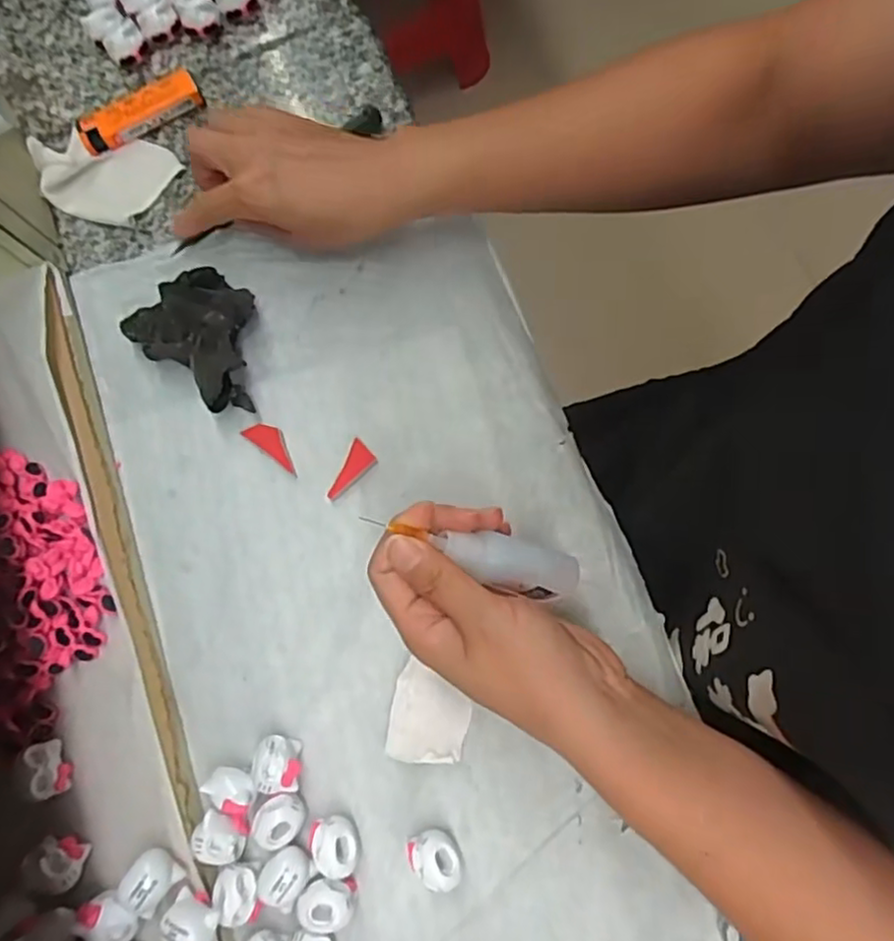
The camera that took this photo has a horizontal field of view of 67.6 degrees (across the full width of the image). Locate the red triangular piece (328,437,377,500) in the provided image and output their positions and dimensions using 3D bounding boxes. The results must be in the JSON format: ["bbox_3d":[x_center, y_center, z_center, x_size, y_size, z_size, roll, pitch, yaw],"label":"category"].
[{"bbox_3d":[-0.050,0.001,0.356,0.015,0.004,0.035,24,76,6],"label":"red triangular piece"}]

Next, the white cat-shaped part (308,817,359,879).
[{"bbox_3d":[-0.052,0.175,0.313,0.023,0.016,0.026,-43,79,-11],"label":"white cat-shaped part"}]

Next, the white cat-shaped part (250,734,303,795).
[{"bbox_3d":[-0.081,0.141,0.321,0.023,0.018,0.024,7,75,2],"label":"white cat-shaped part"}]

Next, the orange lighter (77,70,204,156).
[{"bbox_3d":[-0.190,-0.222,0.414,0.077,0.017,0.020,-27,76,-7],"label":"orange lighter"}]

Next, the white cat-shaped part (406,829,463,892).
[{"bbox_3d":[-0.006,0.179,0.308,0.024,0.019,0.023,0,74,0],"label":"white cat-shaped part"}]

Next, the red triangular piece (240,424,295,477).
[{"bbox_3d":[-0.094,-0.015,0.364,0.037,0.004,0.014,38,78,10],"label":"red triangular piece"}]

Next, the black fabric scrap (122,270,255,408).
[{"bbox_3d":[-0.134,-0.078,0.369,0.087,0.027,0.060,38,78,10],"label":"black fabric scrap"}]

